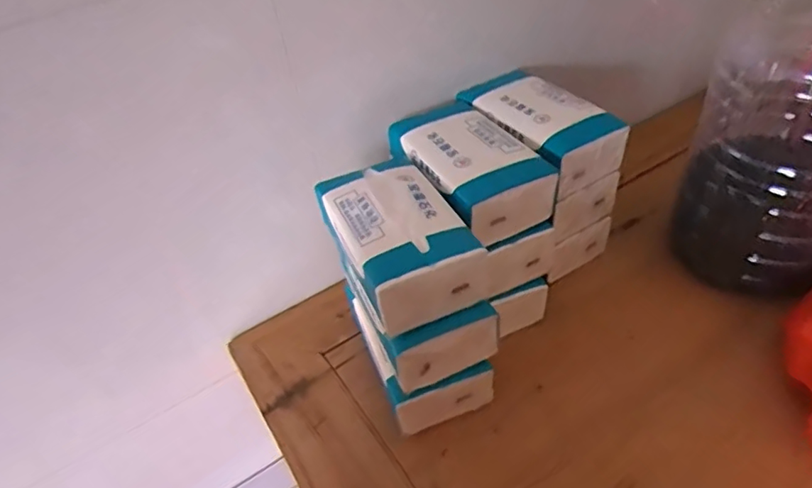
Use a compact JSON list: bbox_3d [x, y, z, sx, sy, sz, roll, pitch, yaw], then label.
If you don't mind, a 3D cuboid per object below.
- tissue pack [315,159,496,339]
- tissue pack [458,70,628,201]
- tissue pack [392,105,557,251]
[{"bbox_3d":[-0.008,-0.007,0.480,0.092,0.055,0.156,-21,45,-14],"label":"tissue pack"},{"bbox_3d":[0.133,-0.126,0.588,0.093,0.054,0.171,-25,46,-18],"label":"tissue pack"},{"bbox_3d":[0.056,-0.073,0.537,0.096,0.053,0.155,-25,46,-18],"label":"tissue pack"}]

